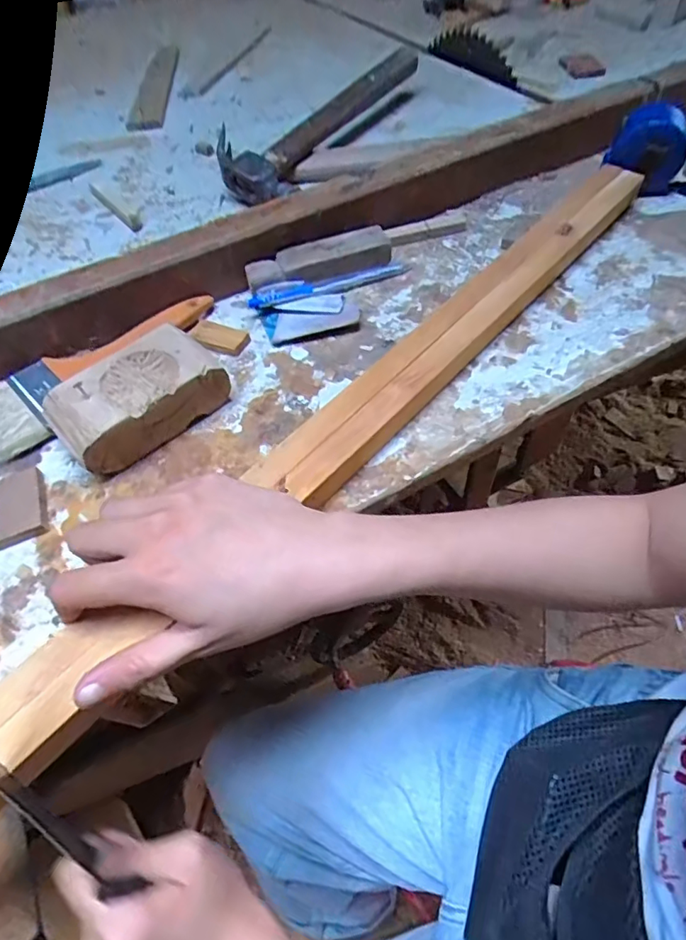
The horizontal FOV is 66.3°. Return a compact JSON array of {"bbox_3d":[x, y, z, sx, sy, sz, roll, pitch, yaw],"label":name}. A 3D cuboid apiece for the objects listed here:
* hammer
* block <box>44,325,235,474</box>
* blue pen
[{"bbox_3d":[-0.025,-0.375,0.551,0.100,0.056,0.289,23,59,18],"label":"hammer"},{"bbox_3d":[-0.133,-0.047,0.337,0.062,0.034,0.100,37,64,27],"label":"block"},{"bbox_3d":[-0.008,-0.146,0.416,0.133,0.011,0.014,-18,54,-9],"label":"blue pen"}]

